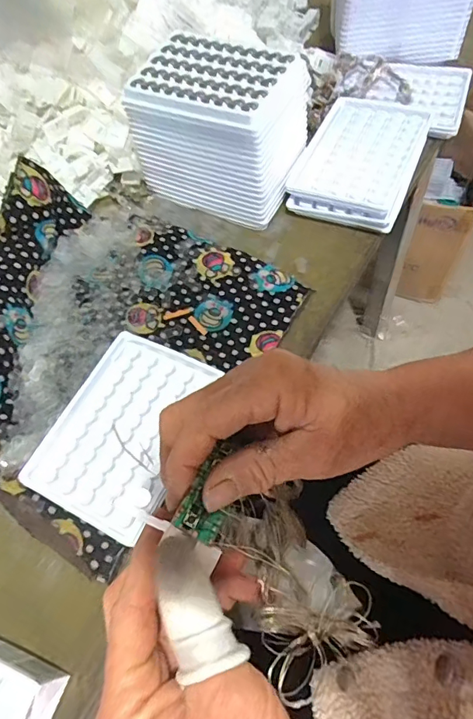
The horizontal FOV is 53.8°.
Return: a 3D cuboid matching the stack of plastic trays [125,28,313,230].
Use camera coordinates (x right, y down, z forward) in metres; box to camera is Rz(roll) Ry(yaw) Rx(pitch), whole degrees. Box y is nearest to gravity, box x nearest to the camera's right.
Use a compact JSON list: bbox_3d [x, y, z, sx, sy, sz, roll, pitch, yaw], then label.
[{"bbox_3d":[-0.014,-0.204,0.411,0.138,0.091,0.104,22,68,16],"label":"stack of plastic trays"}]

